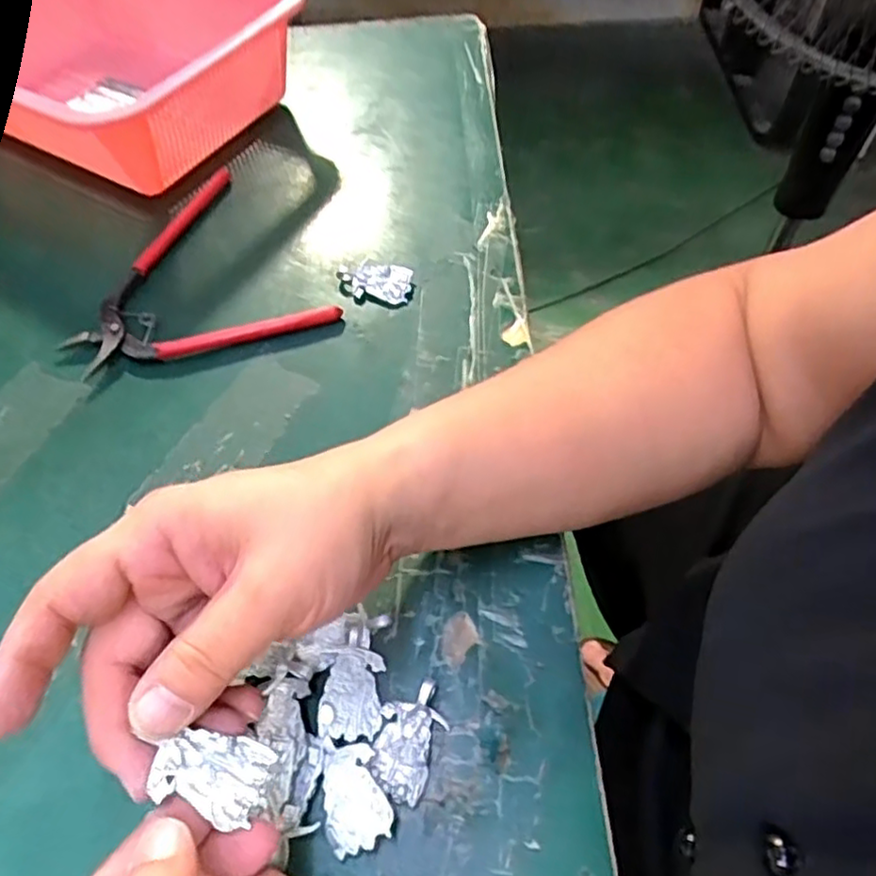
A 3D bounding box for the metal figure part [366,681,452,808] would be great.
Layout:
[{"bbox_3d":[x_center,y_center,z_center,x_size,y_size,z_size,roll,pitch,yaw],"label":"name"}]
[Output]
[{"bbox_3d":[-0.011,0.111,0.253,0.024,0.005,0.040,20,60,16],"label":"metal figure part"}]

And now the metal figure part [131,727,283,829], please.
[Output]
[{"bbox_3d":[-0.067,0.100,0.203,0.032,0.006,0.019,21,57,-13],"label":"metal figure part"}]

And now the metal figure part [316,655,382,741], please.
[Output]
[{"bbox_3d":[-0.032,0.099,0.258,0.024,0.004,0.029,22,55,-11],"label":"metal figure part"}]

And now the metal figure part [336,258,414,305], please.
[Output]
[{"bbox_3d":[-0.036,-0.091,0.386,0.040,0.009,0.023,15,59,13],"label":"metal figure part"}]

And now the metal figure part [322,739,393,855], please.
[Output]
[{"bbox_3d":[-0.030,0.127,0.240,0.023,0.008,0.033,-15,57,-7],"label":"metal figure part"}]

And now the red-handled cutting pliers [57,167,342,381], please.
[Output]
[{"bbox_3d":[-0.154,-0.092,0.396,0.133,0.012,0.162,-31,60,-16],"label":"red-handled cutting pliers"}]

